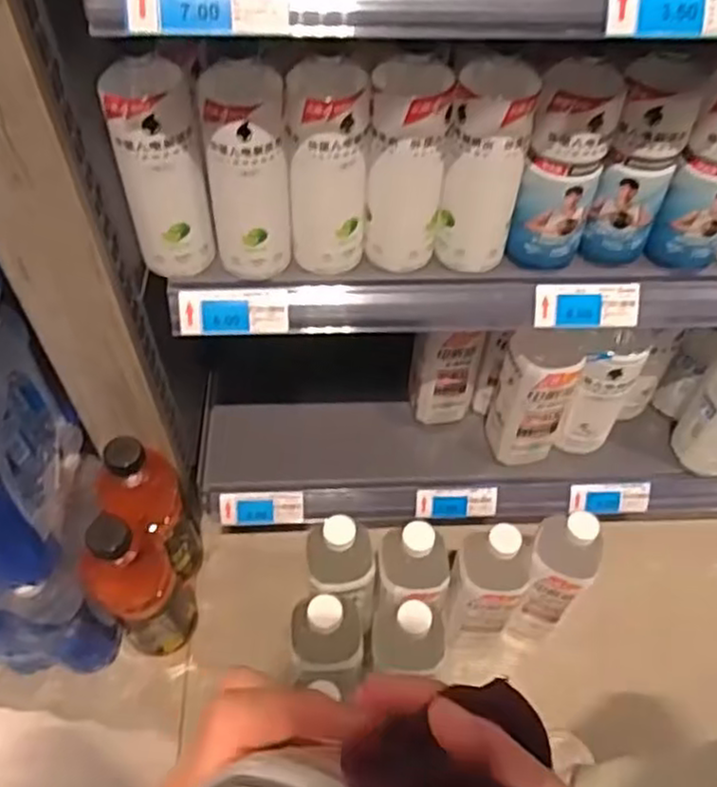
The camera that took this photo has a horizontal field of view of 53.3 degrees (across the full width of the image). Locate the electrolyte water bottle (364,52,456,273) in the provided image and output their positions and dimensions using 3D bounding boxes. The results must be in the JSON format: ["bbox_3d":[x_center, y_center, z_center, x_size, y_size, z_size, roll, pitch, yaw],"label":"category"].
[{"bbox_3d":[0.041,-0.189,0.608,0.064,0.172,0.062,5,53,1],"label":"electrolyte water bottle"}]

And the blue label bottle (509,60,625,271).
[{"bbox_3d":[0.176,-0.190,0.613,0.068,0.174,0.056,21,55,13],"label":"blue label bottle"}]

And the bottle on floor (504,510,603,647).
[{"bbox_3d":[0.211,0.207,0.787,0.066,0.228,0.070,1,53,-2],"label":"bottle on floor"}]

